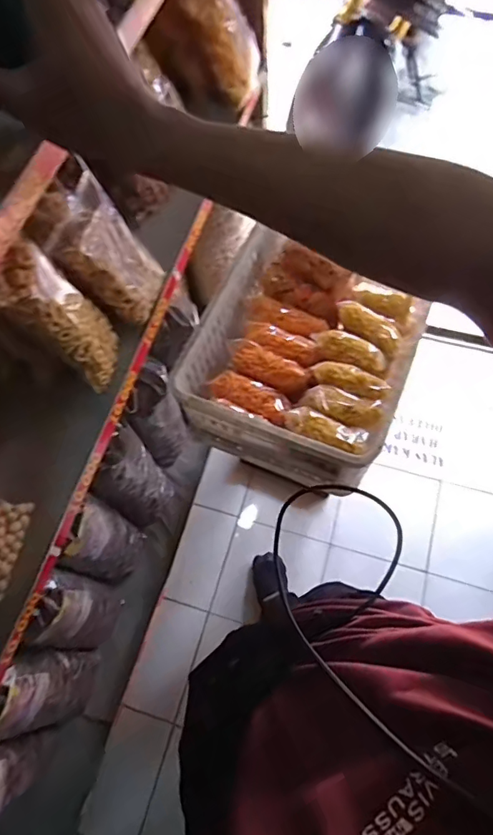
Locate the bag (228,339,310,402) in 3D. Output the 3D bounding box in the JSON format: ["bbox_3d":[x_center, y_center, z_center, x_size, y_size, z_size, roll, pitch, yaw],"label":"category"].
[{"bbox_3d":[0.048,-0.115,1.065,0.200,0.045,0.080,29,70,14],"label":"bag"}]

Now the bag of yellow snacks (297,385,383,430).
[{"bbox_3d":[0.177,-0.019,0.923,0.149,0.036,0.058,19,68,10],"label":"bag of yellow snacks"}]

